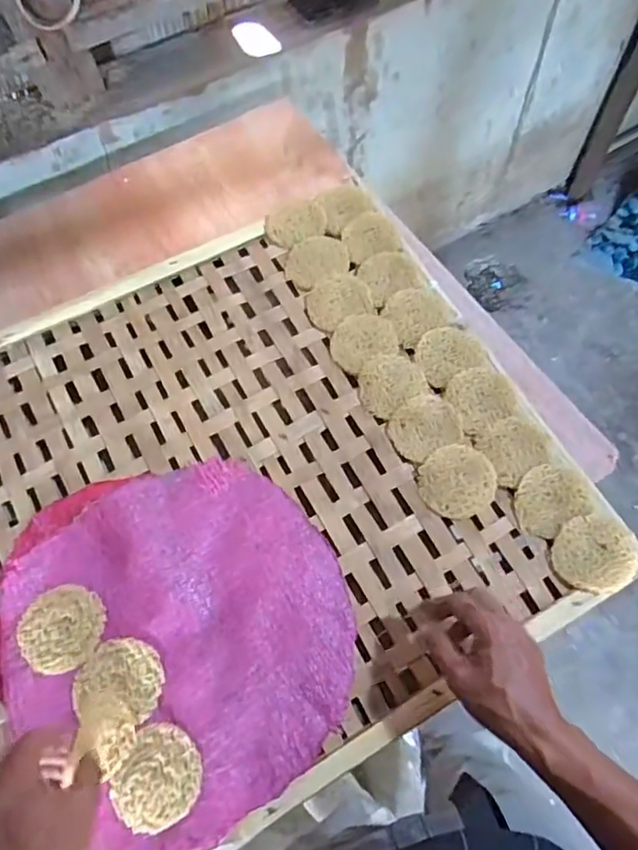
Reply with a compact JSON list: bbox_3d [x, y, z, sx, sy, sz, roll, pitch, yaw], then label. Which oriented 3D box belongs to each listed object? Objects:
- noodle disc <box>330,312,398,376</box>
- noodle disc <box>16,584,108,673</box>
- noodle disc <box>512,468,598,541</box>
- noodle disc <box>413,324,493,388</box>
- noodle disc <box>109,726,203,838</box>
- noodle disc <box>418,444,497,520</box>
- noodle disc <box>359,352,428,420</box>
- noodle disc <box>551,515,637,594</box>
[{"bbox_3d":[0.053,-0.105,0.721,0.079,0.007,0.068,-28,71,-12],"label":"noodle disc"},{"bbox_3d":[-0.253,0.199,0.583,0.079,0.004,0.078,1,65,-2],"label":"noodle disc"},{"bbox_3d":[0.248,0.078,0.636,0.077,0.013,0.069,-30,71,-12],"label":"noodle disc"},{"bbox_3d":[0.155,-0.087,0.705,0.077,0.011,0.069,-25,70,-11],"label":"noodle disc"},{"bbox_3d":[-0.144,0.319,0.532,0.071,0.006,0.081,26,69,10],"label":"noodle disc"},{"bbox_3d":[0.152,0.060,0.647,0.080,0.011,0.078,0,67,-1],"label":"noodle disc"},{"bbox_3d":[0.084,-0.050,0.697,0.078,0.009,0.069,-32,71,-13],"label":"noodle disc"},{"bbox_3d":[0.281,0.132,0.605,0.077,0.018,0.075,0,67,-1],"label":"noodle disc"}]

